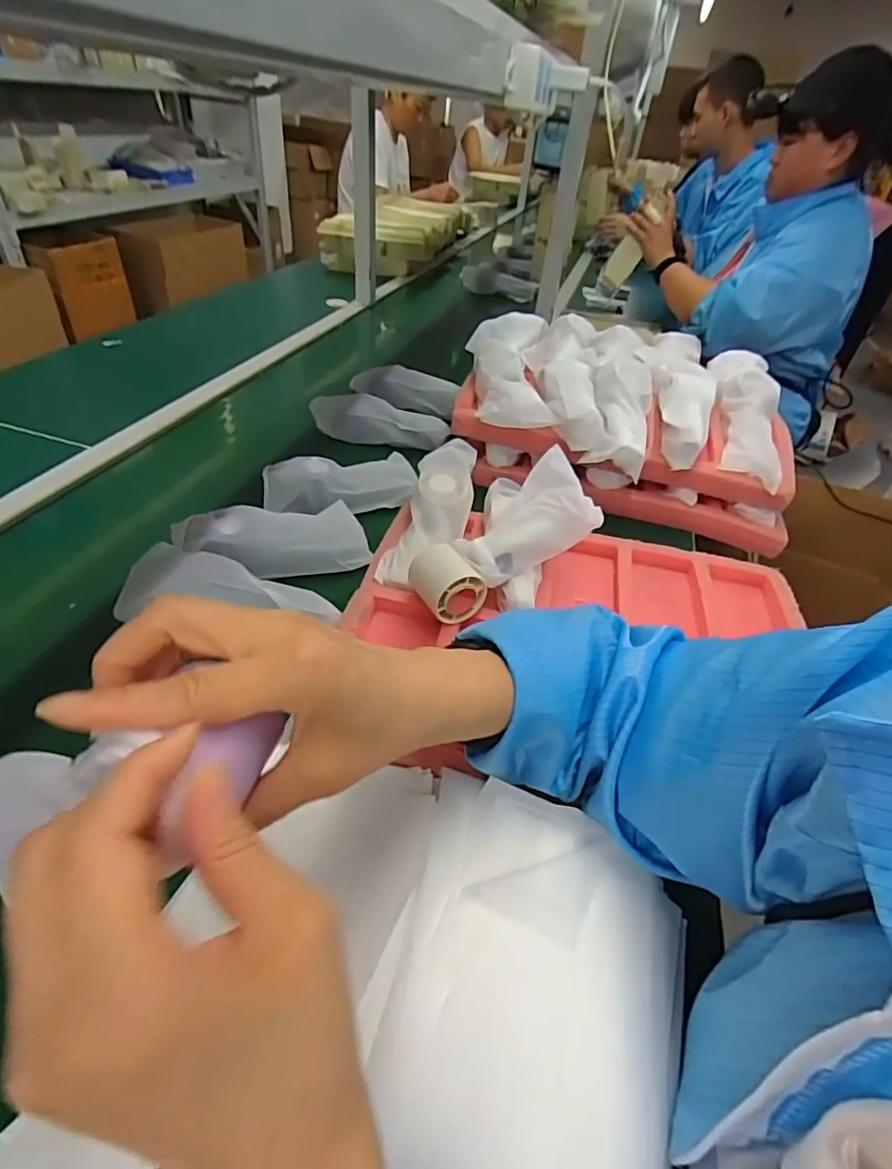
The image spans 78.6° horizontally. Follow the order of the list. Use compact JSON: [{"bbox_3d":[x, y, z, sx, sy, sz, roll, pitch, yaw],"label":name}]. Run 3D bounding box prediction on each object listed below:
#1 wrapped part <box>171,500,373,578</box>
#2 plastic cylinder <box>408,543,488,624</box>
[{"bbox_3d":[-0.180,-0.052,0.575,0.187,0.044,0.083,0,39,-28],"label":"wrapped part"},{"bbox_3d":[-0.001,-0.003,0.510,0.053,0.050,0.067,-20,47,-26],"label":"plastic cylinder"}]

